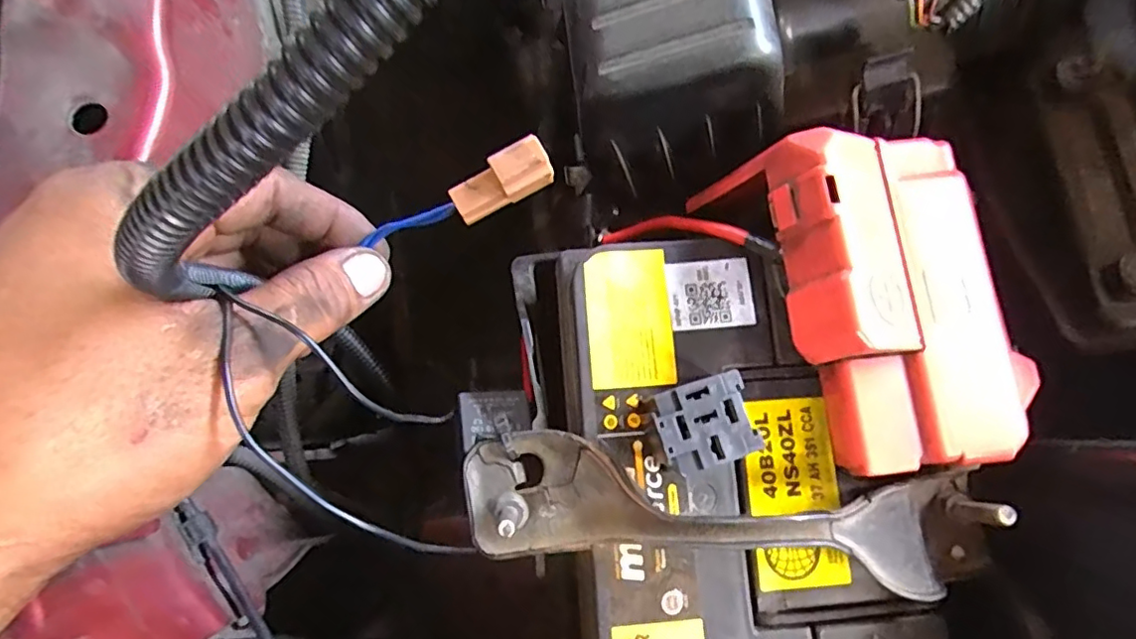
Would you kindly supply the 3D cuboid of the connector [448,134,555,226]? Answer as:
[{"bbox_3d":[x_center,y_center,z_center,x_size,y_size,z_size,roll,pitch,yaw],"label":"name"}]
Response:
[{"bbox_3d":[-0.022,-0.045,0.194,0.034,0.013,0.014,-31,80,8],"label":"connector"}]

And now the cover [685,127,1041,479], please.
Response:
[{"bbox_3d":[0.105,-0.007,0.199,0.078,0.041,0.114,-11,79,-4],"label":"cover"}]

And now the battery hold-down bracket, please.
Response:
[{"bbox_3d":[0.055,0.064,0.196,0.179,0.018,0.042,5,78,-1],"label":"battery hold-down bracket"}]

